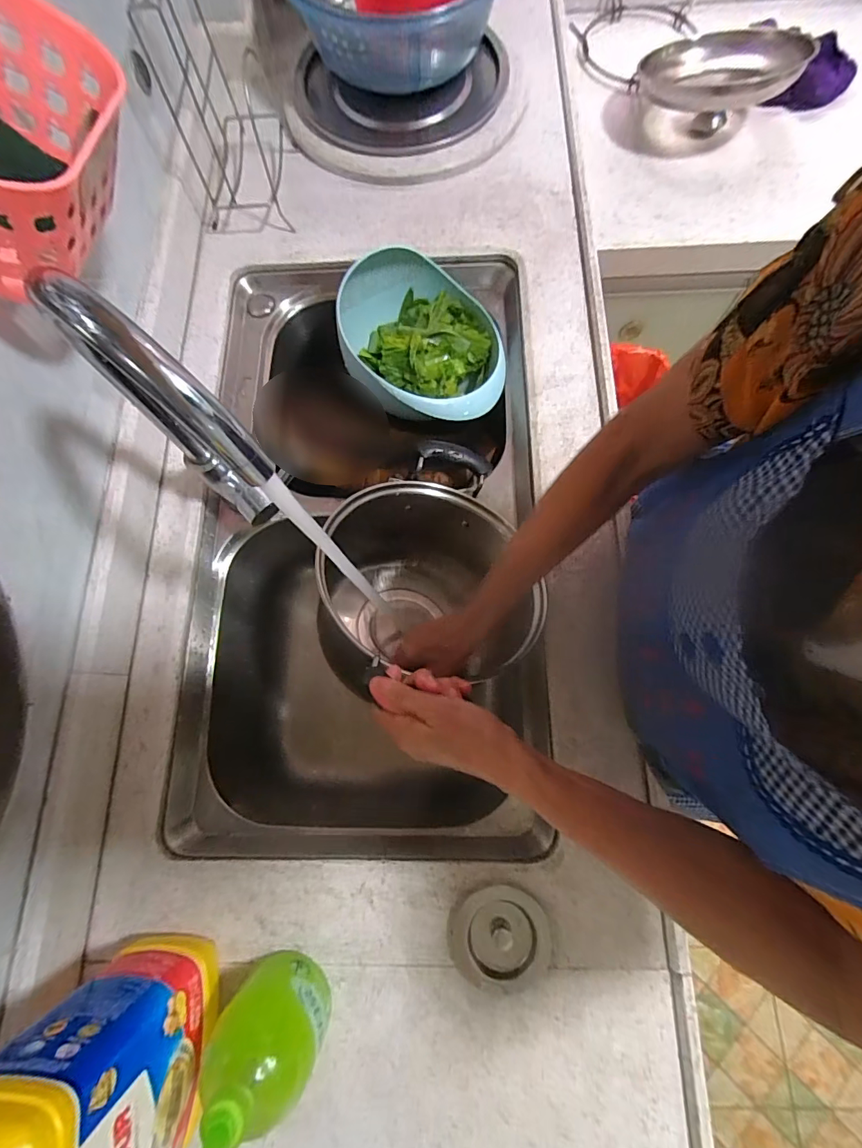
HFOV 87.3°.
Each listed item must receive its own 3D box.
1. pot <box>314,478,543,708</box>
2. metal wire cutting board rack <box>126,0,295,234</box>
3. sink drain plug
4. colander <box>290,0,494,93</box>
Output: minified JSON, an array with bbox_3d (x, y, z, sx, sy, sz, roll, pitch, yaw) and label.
[{"bbox_3d":[-0.012,0.016,0.555,0.229,0.137,0.222,0,75,1],"label":"pot"},{"bbox_3d":[-0.273,-0.596,0.571,0.122,0.203,0.174,-8,75,0],"label":"metal wire cutting board rack"},{"bbox_3d":[0.063,0.333,0.417,0.091,0.014,0.079,3,75,2],"label":"sink drain plug"},{"bbox_3d":[-0.045,-0.839,0.656,0.318,0.136,0.307,-9,75,-1],"label":"colander"}]

